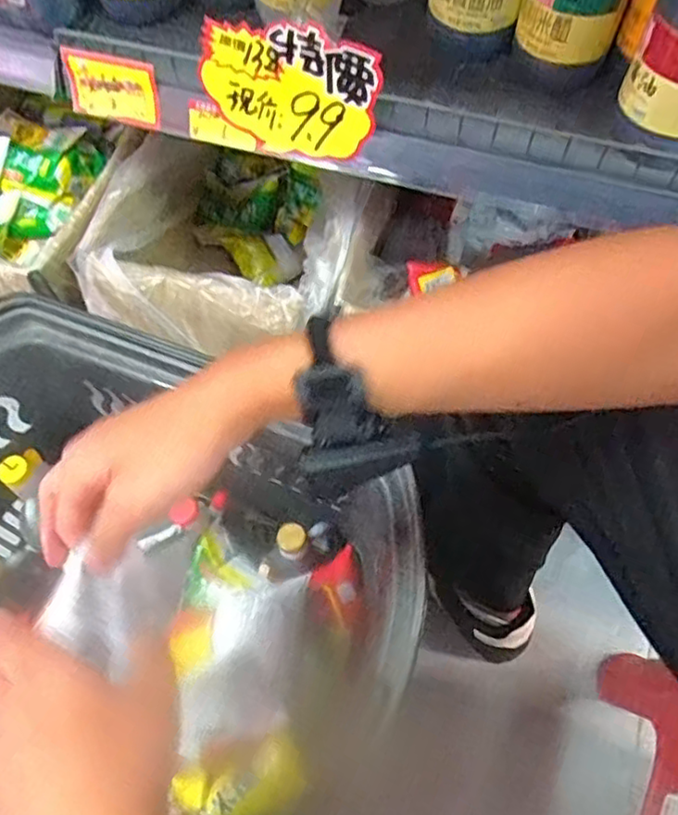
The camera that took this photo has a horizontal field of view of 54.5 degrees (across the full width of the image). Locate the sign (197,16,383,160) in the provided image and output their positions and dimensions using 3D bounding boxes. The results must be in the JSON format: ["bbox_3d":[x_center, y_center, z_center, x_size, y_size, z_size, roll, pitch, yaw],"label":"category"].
[{"bbox_3d":[-0.044,-0.272,0.569,0.159,0.106,0.005,13,52,14],"label":"sign"}]

